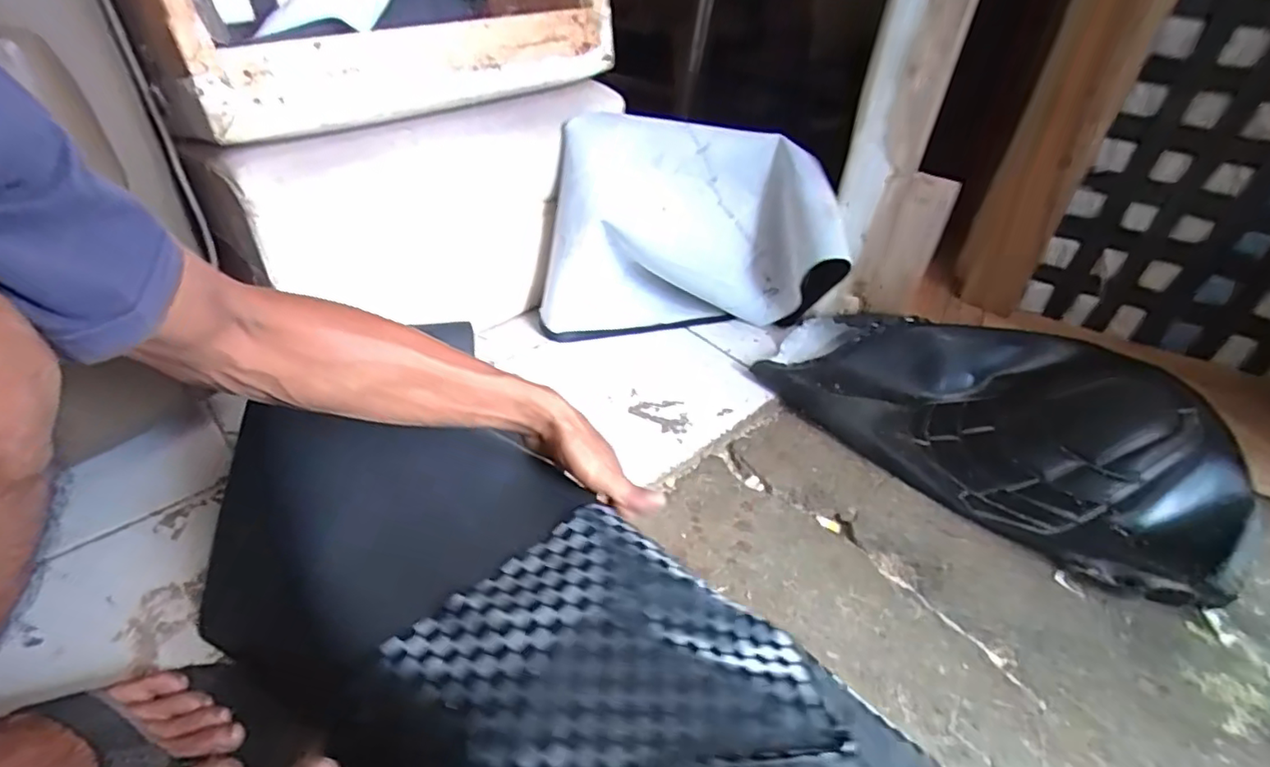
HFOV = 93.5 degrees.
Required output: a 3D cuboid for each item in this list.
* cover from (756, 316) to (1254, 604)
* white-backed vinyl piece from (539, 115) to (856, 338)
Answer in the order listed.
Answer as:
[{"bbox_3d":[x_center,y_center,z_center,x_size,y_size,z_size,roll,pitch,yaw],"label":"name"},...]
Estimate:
[{"bbox_3d":[0.452,0.029,0.753,0.525,0.081,0.326,31,48,29],"label":"cover"},{"bbox_3d":[0.076,-0.200,0.849,0.378,0.273,0.164,4,40,1],"label":"white-backed vinyl piece"}]

